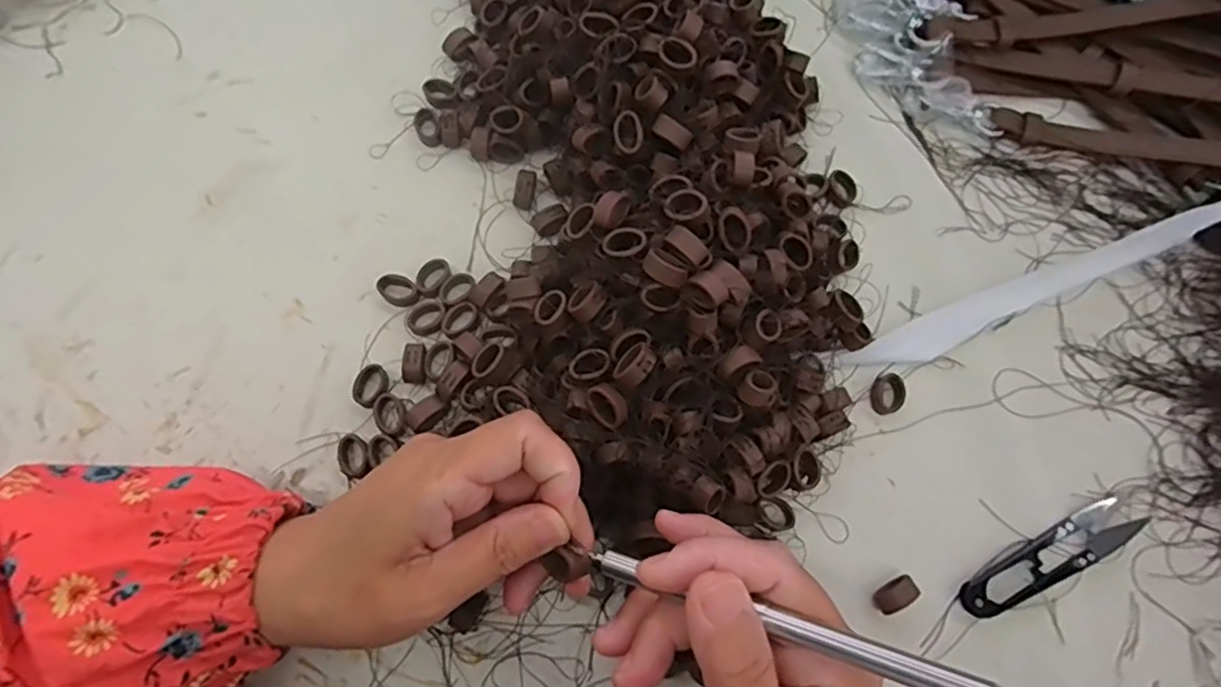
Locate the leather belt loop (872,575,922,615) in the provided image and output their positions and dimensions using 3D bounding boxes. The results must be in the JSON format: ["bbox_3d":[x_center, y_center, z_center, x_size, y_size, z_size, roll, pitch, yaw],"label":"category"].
[{"bbox_3d":[0.136,0.120,0.313,0.021,0.013,0.010,-30,78,-10],"label":"leather belt loop"}]

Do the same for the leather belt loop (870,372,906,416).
[{"bbox_3d":[0.146,0.026,0.343,0.015,0.007,0.022,6,74,0],"label":"leather belt loop"}]

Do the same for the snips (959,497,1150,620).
[{"bbox_3d":[0.214,0.105,0.319,0.096,0.008,0.023,-25,77,-9],"label":"snips"}]

